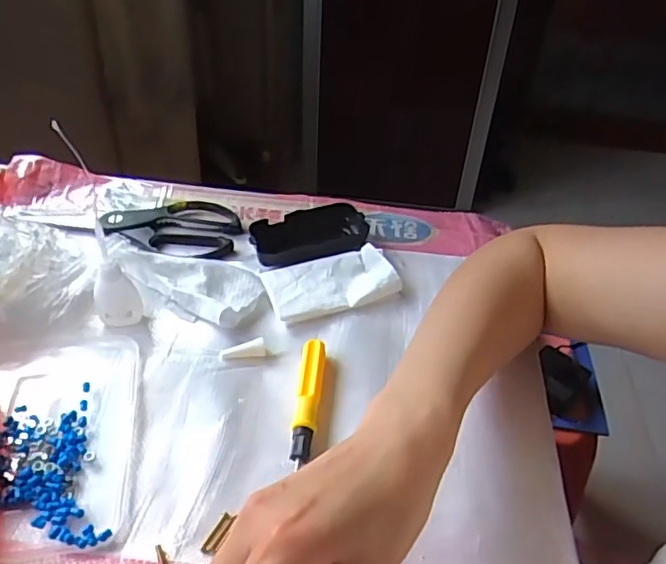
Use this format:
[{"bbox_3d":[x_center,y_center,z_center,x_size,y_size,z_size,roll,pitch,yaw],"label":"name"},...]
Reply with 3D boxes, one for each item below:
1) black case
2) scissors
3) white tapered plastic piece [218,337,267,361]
[{"bbox_3d":[-0.020,-0.044,0.568,0.112,0.019,0.062,-17,45,-22],"label":"black case"},{"bbox_3d":[-0.181,-0.060,0.588,0.179,0.009,0.086,11,41,9],"label":"scissors"},{"bbox_3d":[-0.070,0.053,0.469,0.037,0.010,0.013,-8,42,-12],"label":"white tapered plastic piece"}]

